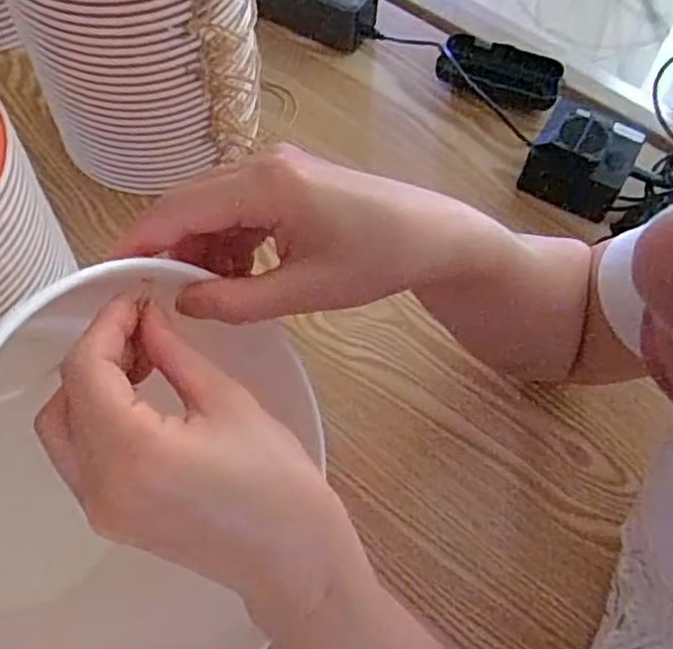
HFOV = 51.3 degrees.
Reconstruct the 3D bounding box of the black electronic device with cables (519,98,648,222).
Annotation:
[{"bbox_3d":[0.200,-0.136,0.573,0.077,0.057,0.068,25,62,9],"label":"black electronic device with cables"}]

